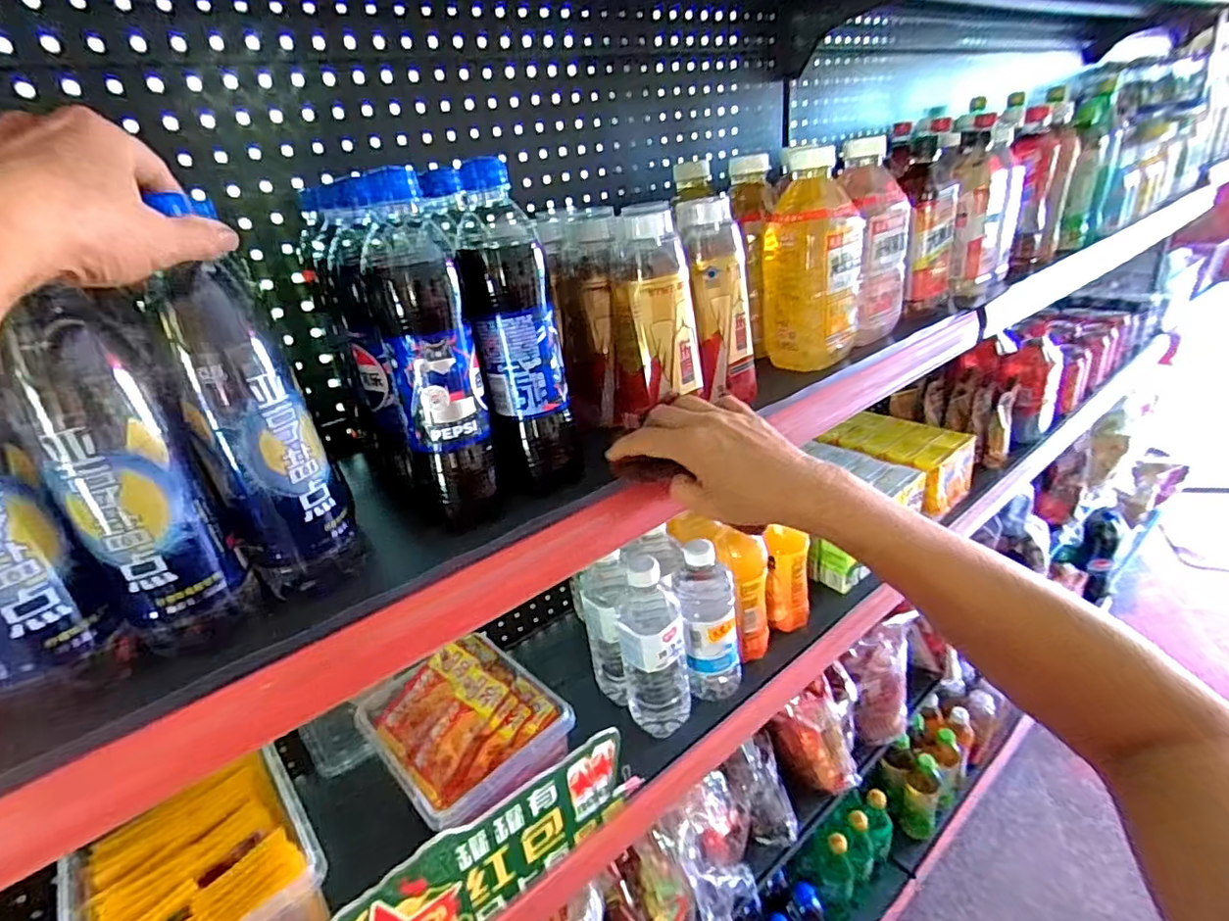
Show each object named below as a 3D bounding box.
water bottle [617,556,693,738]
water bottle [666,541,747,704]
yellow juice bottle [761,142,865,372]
[{"bbox_3d":[0.043,0.201,0.631,0.068,0.210,0.069,-4,27,4],"label":"water bottle"},{"bbox_3d":[0.104,0.181,0.664,0.067,0.191,0.056,0,28,13],"label":"water bottle"},{"bbox_3d":[0.200,-0.199,0.609,0.084,0.195,0.071,14,34,35],"label":"yellow juice bottle"}]

